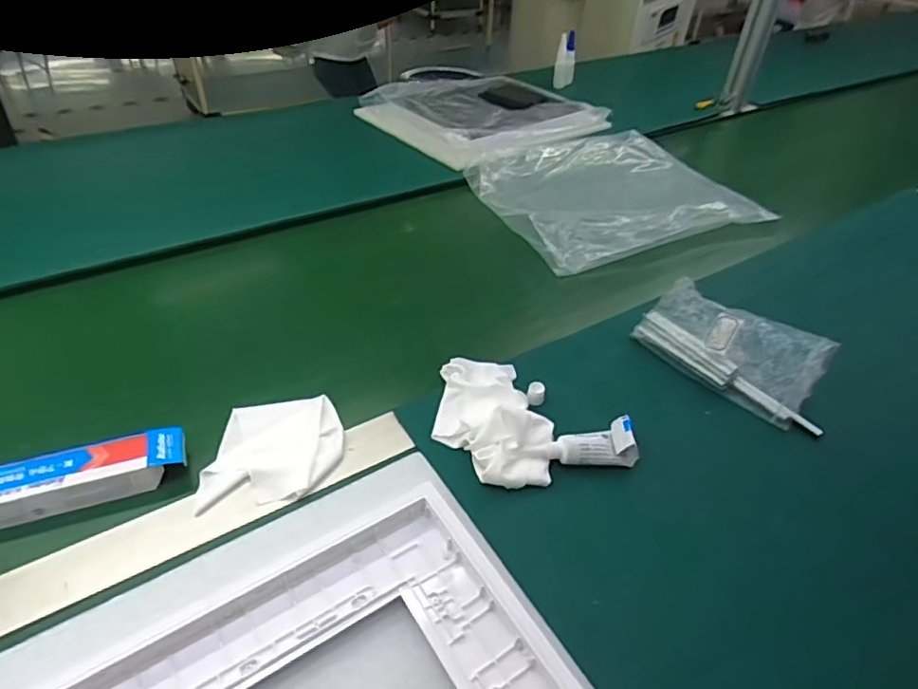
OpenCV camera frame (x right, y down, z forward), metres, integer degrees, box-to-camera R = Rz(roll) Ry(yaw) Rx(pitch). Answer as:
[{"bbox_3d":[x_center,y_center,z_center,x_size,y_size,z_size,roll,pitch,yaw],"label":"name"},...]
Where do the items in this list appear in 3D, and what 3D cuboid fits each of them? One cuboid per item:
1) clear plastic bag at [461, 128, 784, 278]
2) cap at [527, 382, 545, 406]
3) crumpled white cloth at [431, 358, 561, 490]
[{"bbox_3d":[0.231,-0.251,0.916,0.388,0.032,0.333,-15,44,-21],"label":"clear plastic bag"},{"bbox_3d":[0.074,0.049,0.557,0.016,0.018,0.020,13,41,10],"label":"cap"},{"bbox_3d":[0.027,0.062,0.528,0.093,0.033,0.149,-11,43,-17],"label":"crumpled white cloth"}]

